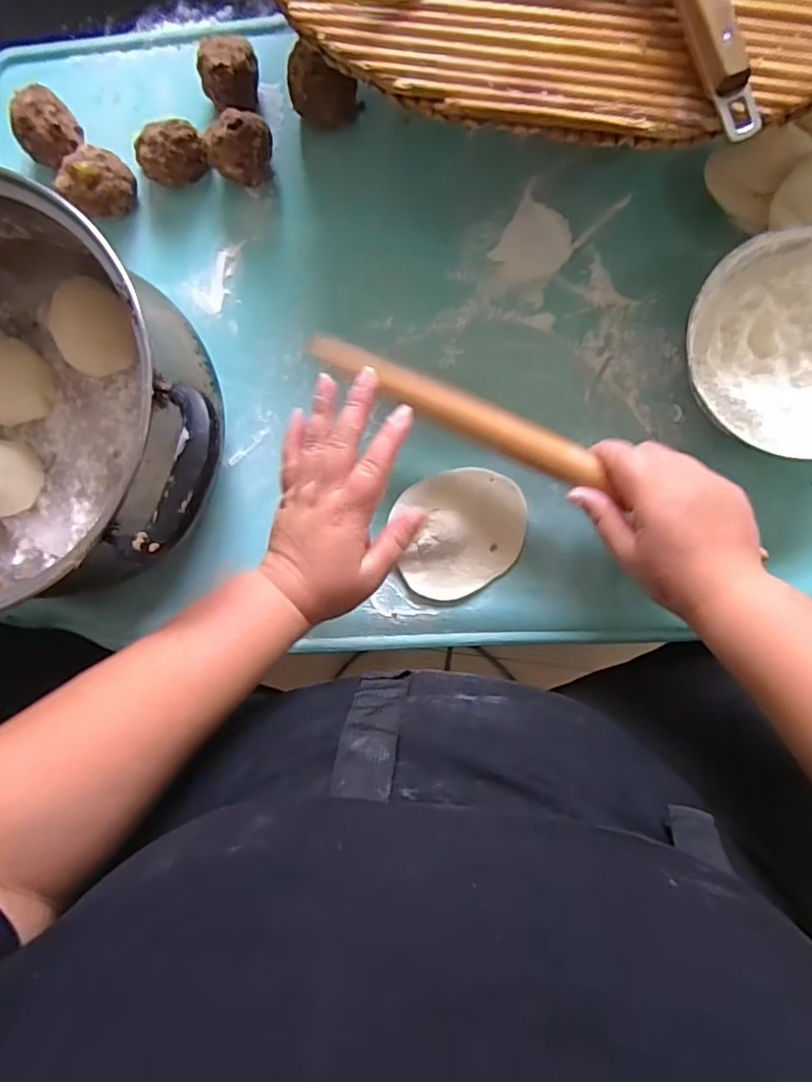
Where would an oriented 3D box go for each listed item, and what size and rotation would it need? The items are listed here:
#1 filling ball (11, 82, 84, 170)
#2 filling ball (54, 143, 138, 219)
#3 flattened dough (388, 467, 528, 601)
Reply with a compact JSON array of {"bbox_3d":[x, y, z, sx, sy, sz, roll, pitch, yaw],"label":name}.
[{"bbox_3d":[-0.272,-0.313,0.460,0.048,0.044,0.044,0,90,6],"label":"filling ball"},{"bbox_3d":[-0.233,-0.271,0.454,0.038,0.045,0.047,36,94,5],"label":"filling ball"},{"bbox_3d":[0.039,-0.008,0.440,0.100,0.017,0.087,-27,87,5],"label":"flattened dough"}]

